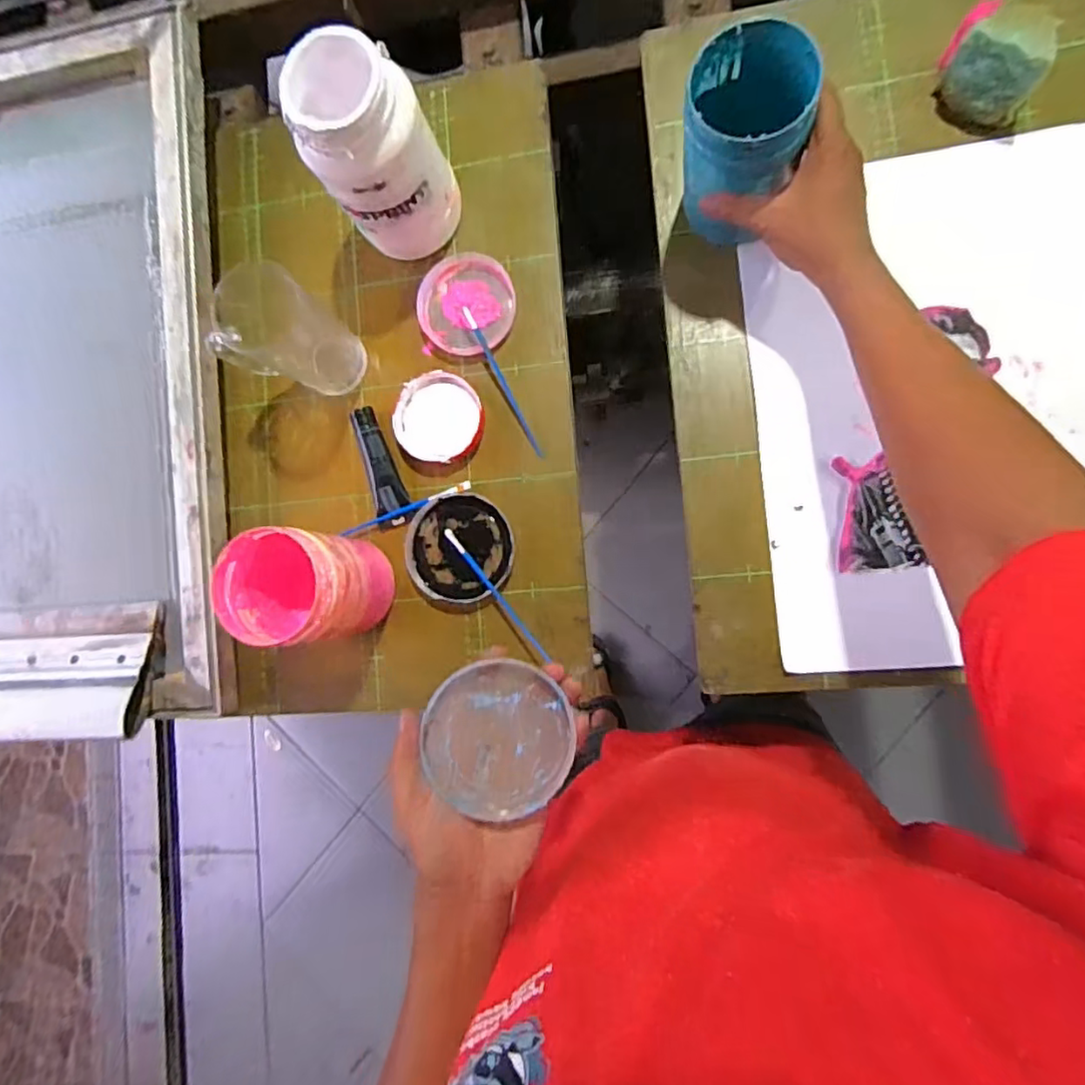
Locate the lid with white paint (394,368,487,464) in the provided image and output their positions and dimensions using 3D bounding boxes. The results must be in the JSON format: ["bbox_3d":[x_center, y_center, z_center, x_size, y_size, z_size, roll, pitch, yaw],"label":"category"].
[{"bbox_3d":[-0.096,-0.116,0.564,0.085,0.010,0.080,0,88,8],"label":"lid with white paint"}]

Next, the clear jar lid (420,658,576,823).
[{"bbox_3d":[-0.025,0.117,0.373,0.084,0.012,0.089,1,81,-8],"label":"clear jar lid"}]

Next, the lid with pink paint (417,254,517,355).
[{"bbox_3d":[-0.070,-0.220,0.571,0.086,0.020,0.086,0,88,8],"label":"lid with pink paint"}]

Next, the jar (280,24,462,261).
[{"bbox_3d":[-0.137,-0.321,0.506,0.095,0.160,0.095,0,88,8],"label":"jar"}]

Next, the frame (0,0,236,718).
[{"bbox_3d":[-0.547,-0.154,0.619,0.476,0.060,0.668,-4,88,8],"label":"frame"}]

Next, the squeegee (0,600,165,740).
[{"bbox_3d":[-0.544,0.127,0.587,0.352,0.075,0.116,-4,88,8],"label":"squeegee"}]

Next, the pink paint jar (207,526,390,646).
[{"bbox_3d":[-0.192,0.035,0.516,0.093,0.126,0.088,2,89,8],"label":"pink paint jar"}]

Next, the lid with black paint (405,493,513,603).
[{"bbox_3d":[-0.075,0.005,0.559,0.096,0.018,0.094,0,88,8],"label":"lid with black paint"}]

